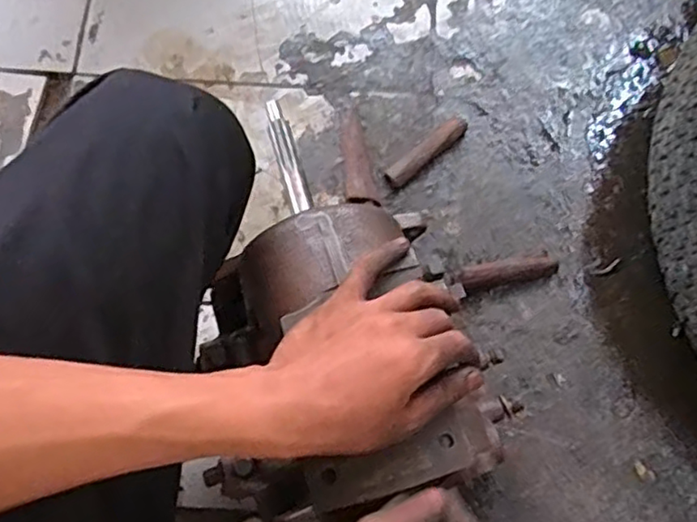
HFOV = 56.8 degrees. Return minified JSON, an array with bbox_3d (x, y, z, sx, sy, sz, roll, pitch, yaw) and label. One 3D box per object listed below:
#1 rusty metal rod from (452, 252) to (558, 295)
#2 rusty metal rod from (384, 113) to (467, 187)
[{"bbox_3d":[0.158,0.012,0.648,0.106,0.023,0.023,-11,73,-5],"label":"rusty metal rod"},{"bbox_3d":[0.086,-0.119,0.690,0.108,0.017,0.022,-40,78,-12],"label":"rusty metal rod"}]

